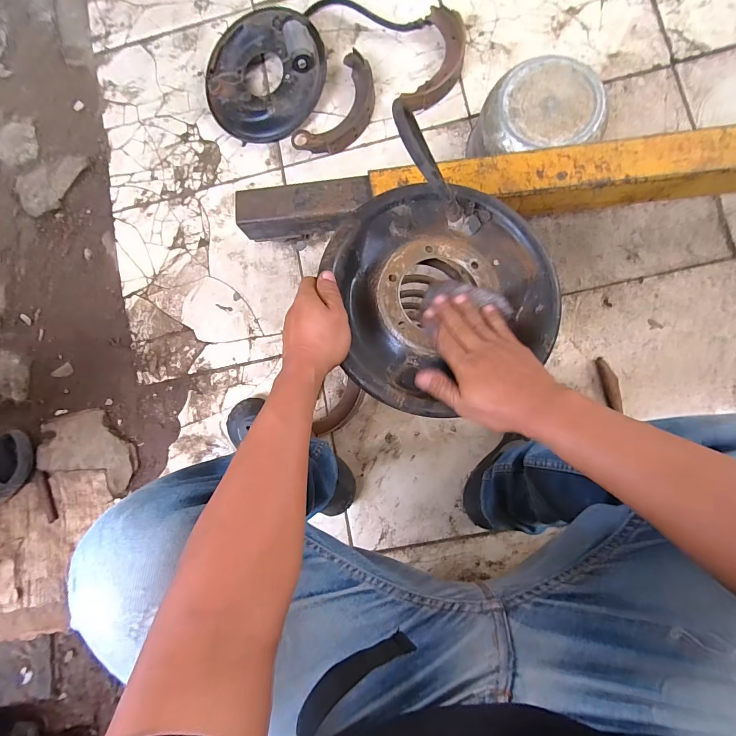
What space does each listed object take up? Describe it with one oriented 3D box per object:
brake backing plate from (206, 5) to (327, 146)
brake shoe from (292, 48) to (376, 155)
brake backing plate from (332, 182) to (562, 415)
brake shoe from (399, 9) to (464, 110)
[{"bbox_3d":[-0.224,-0.623,0.779,0.268,0.071,0.268,1,96,12],"label":"brake backing plate"},{"bbox_3d":[-0.057,-0.540,0.774,0.123,0.033,0.223,38,91,7],"label":"brake shoe"},{"bbox_3d":[0.078,-0.088,0.411,0.247,0.056,0.235,0,87,6],"label":"brake backing plate"},{"bbox_3d":[0.143,-0.629,0.748,0.100,0.048,0.227,17,89,7],"label":"brake shoe"}]

